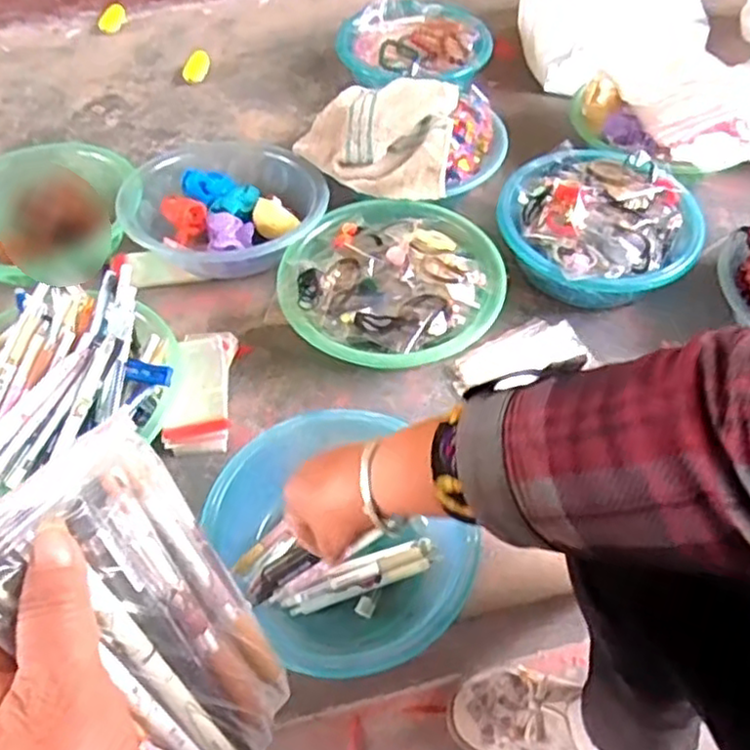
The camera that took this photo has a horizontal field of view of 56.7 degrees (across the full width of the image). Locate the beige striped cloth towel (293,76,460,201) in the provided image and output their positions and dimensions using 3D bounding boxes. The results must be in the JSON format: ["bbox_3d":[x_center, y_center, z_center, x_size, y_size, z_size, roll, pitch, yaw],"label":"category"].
[{"bbox_3d":[0.001,-0.307,0.858,0.189,0.057,0.203,7,52,5],"label":"beige striped cloth towel"}]

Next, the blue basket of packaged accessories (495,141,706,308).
[{"bbox_3d":[0.255,-0.169,0.804,0.214,0.095,0.214,20,54,15],"label":"blue basket of packaged accessories"}]

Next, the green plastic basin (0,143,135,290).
[{"bbox_3d":[-0.416,-0.192,0.859,0.200,0.088,0.200,0,52,0],"label":"green plastic basin"}]

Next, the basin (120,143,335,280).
[{"bbox_3d":[-0.174,-0.191,0.849,0.222,0.081,0.228,0,52,0],"label":"basin"}]

